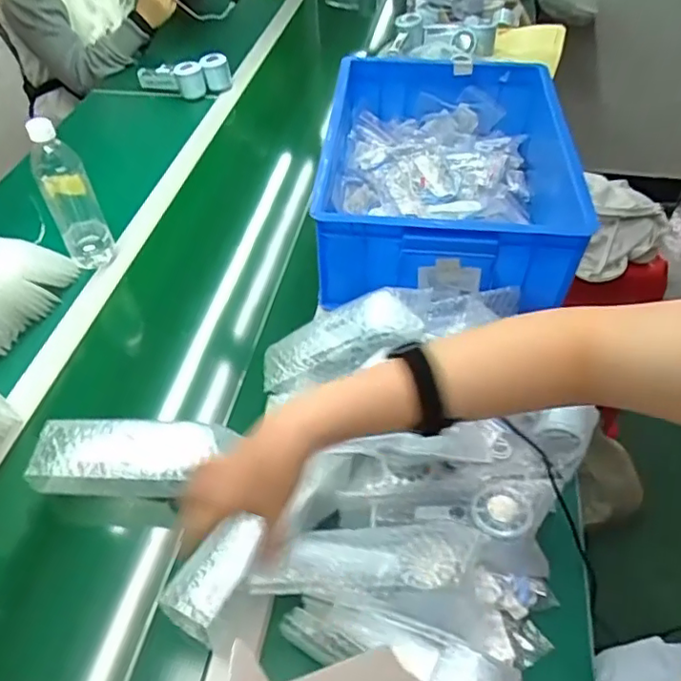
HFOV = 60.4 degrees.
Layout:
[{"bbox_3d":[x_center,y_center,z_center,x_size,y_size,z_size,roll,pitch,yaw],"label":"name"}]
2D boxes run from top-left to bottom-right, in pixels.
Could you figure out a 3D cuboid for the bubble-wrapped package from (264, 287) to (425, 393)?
[{"bbox_3d":[0.000,-0.004,0.693,0.205,0.048,0.079,-23,43,20],"label":"bubble-wrapped package"}]

